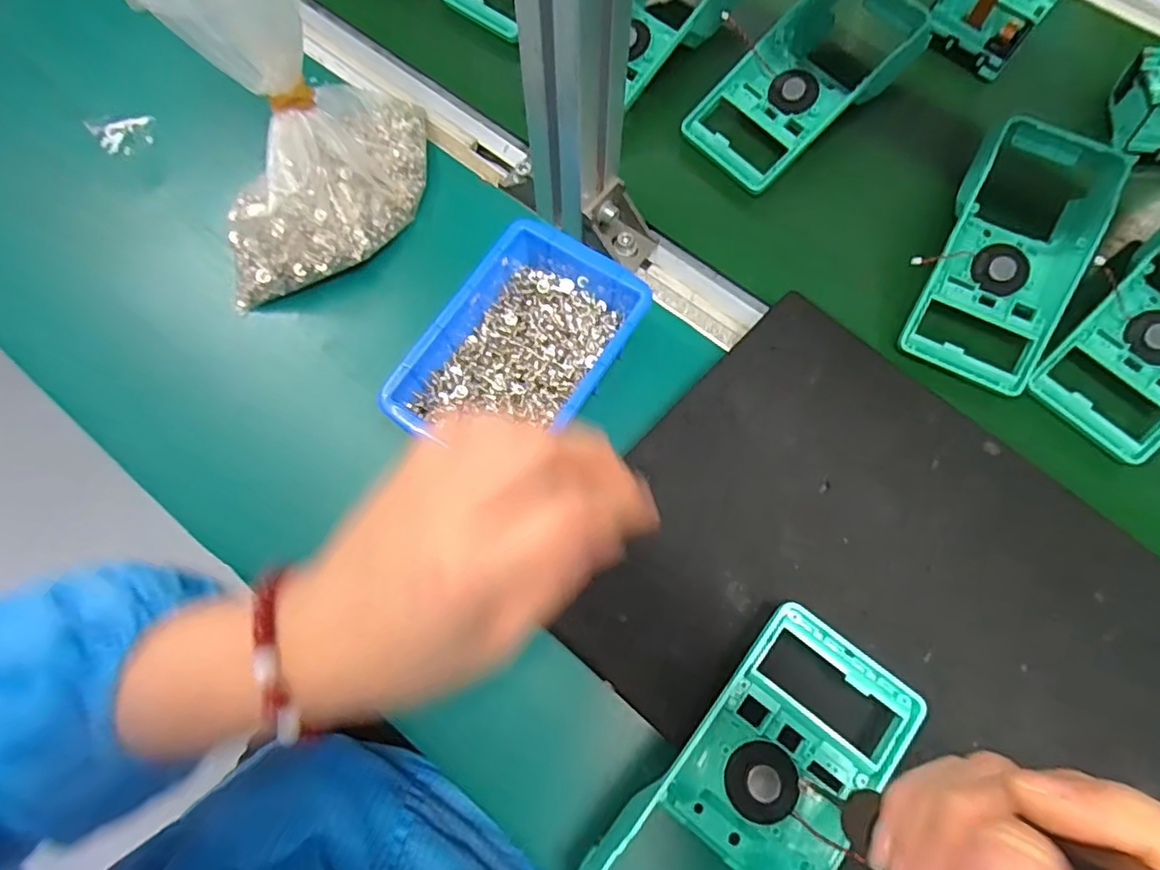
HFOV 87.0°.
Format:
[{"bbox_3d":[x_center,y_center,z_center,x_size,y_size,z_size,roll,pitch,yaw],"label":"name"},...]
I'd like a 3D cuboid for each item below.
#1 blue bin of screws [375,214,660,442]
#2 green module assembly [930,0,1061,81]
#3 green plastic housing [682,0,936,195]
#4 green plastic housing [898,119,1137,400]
[{"bbox_3d":[-0.035,-0.047,0.374,0.101,0.057,0.148,32,76,9],"label":"blue bin of screws"},{"bbox_3d":[0.312,-0.323,0.461,0.073,0.042,0.084,33,76,9],"label":"green module assembly"},{"bbox_3d":[0.170,-0.266,0.448,0.194,0.047,0.090,-42,78,-12],"label":"green plastic housing"},{"bbox_3d":[0.288,-0.131,0.404,0.095,0.046,0.201,24,75,7],"label":"green plastic housing"}]

